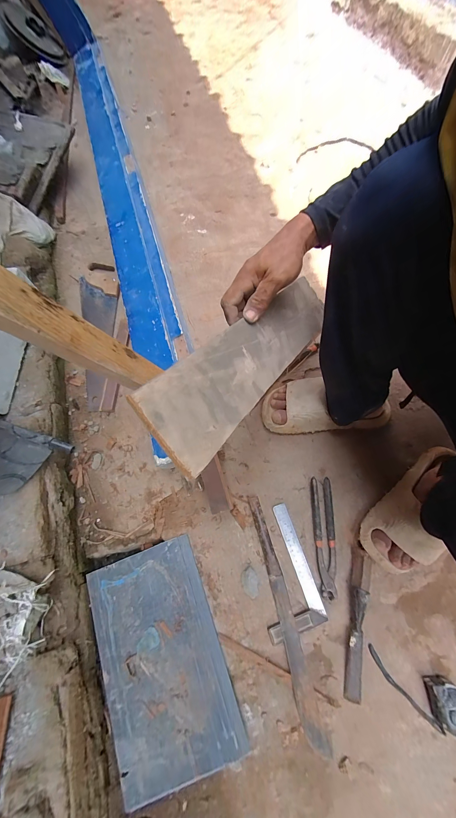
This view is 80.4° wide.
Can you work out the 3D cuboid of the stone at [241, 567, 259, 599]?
[{"bbox_3d":[0.043,0.332,0.515,0.030,0.025,0.051,-14,69,-6],"label":"stone"}]

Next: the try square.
[{"bbox_3d":[0.102,0.313,0.528,0.111,0.023,0.219,-17,69,-7],"label":"try square"}]

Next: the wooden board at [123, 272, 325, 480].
[{"bbox_3d":[0.050,-0.089,0.388,0.099,0.007,0.423,52,51,-9],"label":"wooden board"}]

